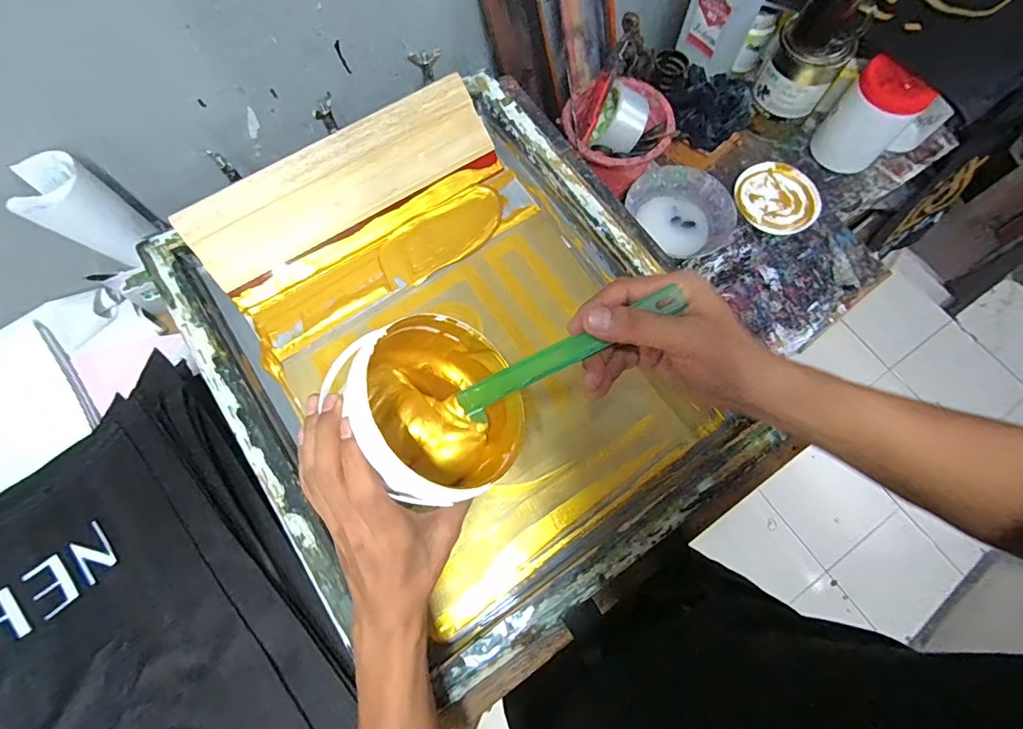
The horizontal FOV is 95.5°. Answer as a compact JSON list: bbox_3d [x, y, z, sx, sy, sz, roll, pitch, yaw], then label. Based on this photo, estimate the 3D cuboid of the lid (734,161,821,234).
[{"bbox_3d":[0.428,-0.270,0.746,0.119,0.013,0.130,0,72,0],"label":"lid"}]

